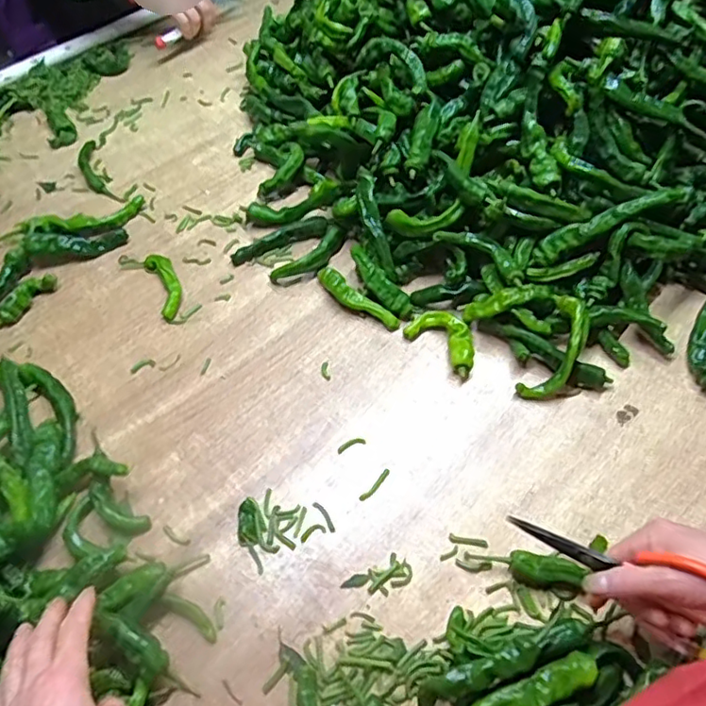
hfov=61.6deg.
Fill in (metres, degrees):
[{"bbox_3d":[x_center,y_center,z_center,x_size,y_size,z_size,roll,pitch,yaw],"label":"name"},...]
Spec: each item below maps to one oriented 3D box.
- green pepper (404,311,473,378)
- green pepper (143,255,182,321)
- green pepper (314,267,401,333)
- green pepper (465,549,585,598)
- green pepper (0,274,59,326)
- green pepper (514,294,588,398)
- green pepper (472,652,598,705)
[{"bbox_3d":[0.103,-0.015,0.647,0.045,0.025,0.086,-39,63,-21],"label":"green pepper"},{"bbox_3d":[-0.226,-0.083,0.715,0.032,0.011,0.101,-23,59,-12],"label":"green pepper"},{"bbox_3d":[0.001,-0.063,0.682,0.118,0.029,0.028,39,66,24],"label":"green pepper"},{"bbox_3d":[0.152,0.189,0.523,0.098,0.021,0.026,10,57,17],"label":"green pepper"},{"bbox_3d":[-0.406,-0.049,0.696,0.024,0.022,0.133,27,62,19],"label":"green pepper"},{"bbox_3d":[0.211,-0.003,0.610,0.042,0.030,0.115,24,89,17],"label":"green pepper"},{"bbox_3d":[0.117,0.265,0.443,0.140,0.022,0.024,-20,59,-11],"label":"green pepper"}]

